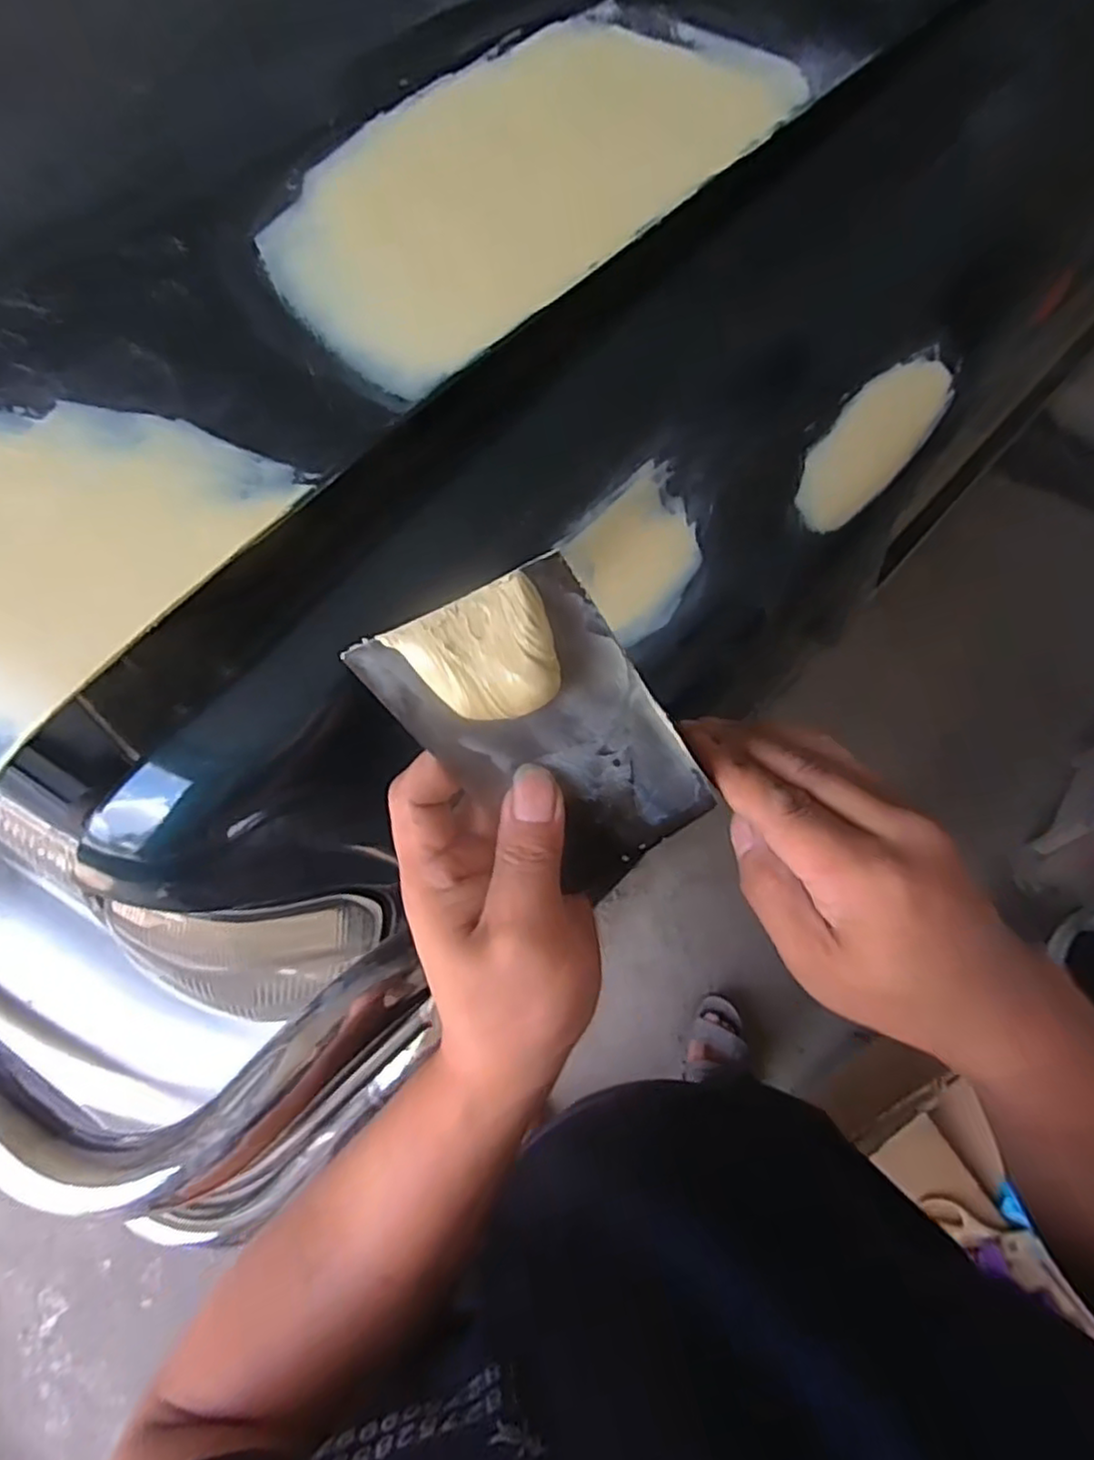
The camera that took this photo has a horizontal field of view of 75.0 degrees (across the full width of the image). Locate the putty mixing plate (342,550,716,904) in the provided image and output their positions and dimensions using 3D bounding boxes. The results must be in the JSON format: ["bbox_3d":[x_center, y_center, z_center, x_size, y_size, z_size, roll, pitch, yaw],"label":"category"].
[{"bbox_3d":[0.007,0.007,0.250,0.073,0.137,0.019,-35,34,6],"label":"putty mixing plate"}]

